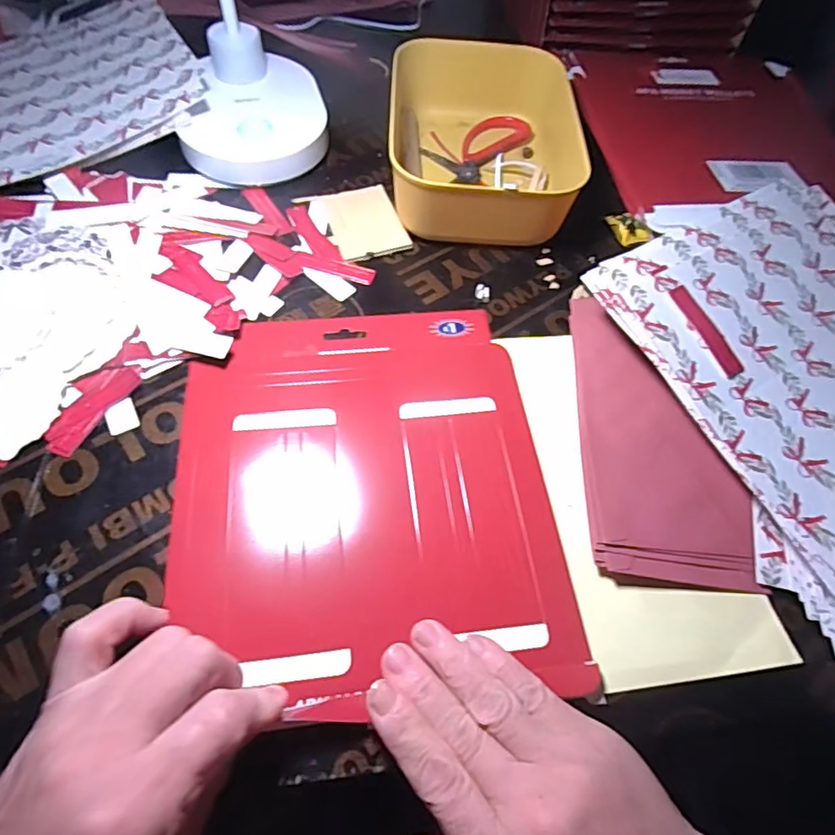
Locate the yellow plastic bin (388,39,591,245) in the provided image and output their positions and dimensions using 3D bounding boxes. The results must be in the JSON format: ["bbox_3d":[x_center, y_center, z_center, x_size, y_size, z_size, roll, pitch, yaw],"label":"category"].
[{"bbox_3d":[0.050,-0.217,0.422,0.139,0.052,0.186,2,60,-2],"label":"yellow plastic bin"}]

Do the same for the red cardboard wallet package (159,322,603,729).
[{"bbox_3d":[-0.029,0.032,0.303,0.197,0.013,0.230,-5,61,-6],"label":"red cardboard wallet package"}]

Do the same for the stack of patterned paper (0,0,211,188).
[{"bbox_3d":[-0.318,-0.263,0.429,0.265,0.029,0.198,-21,64,-14],"label":"stack of patterned paper"}]

